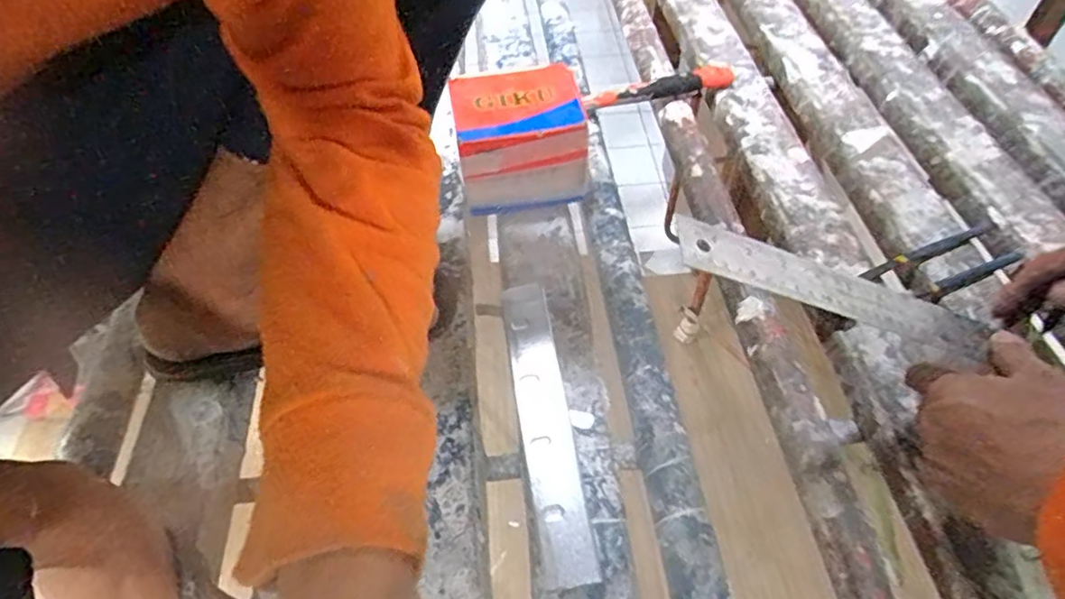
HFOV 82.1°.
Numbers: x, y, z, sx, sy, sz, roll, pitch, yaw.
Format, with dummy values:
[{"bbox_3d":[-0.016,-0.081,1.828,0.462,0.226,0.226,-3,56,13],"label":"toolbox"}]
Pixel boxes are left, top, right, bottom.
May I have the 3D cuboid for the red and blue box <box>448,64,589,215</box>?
[{"bbox_3d":[-0.012,-0.147,0.605,0.119,0.118,0.097,-10,53,-5],"label":"red and blue box"}]

